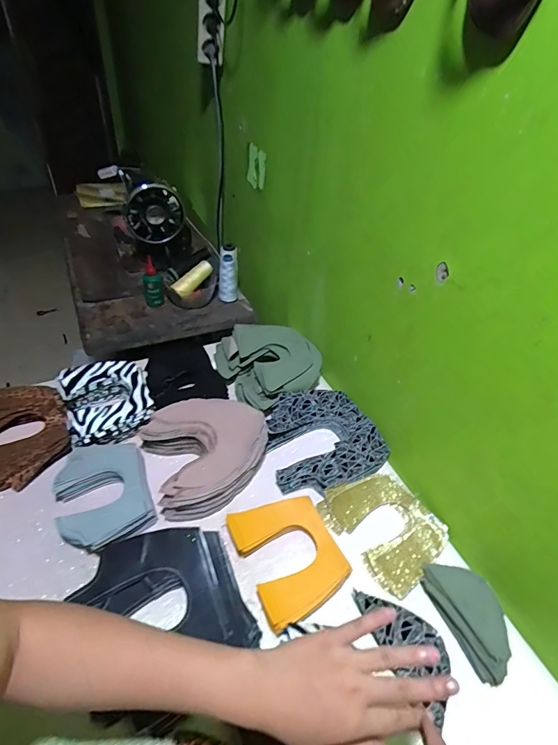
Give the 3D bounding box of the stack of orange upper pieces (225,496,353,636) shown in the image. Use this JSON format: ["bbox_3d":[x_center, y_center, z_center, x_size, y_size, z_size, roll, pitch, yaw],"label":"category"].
[{"bbox_3d":[0.014,0.238,0.556,0.118,0.026,0.150,-18,48,-24],"label":"stack of orange upper pieces"}]

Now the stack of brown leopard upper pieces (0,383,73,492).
[{"bbox_3d":[-0.417,0.097,0.672,0.137,0.041,0.180,-19,48,-24],"label":"stack of brown leopard upper pieces"}]

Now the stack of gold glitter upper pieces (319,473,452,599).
[{"bbox_3d":[0.157,0.219,0.614,0.135,0.026,0.162,-28,53,-31],"label":"stack of gold glitter upper pieces"}]

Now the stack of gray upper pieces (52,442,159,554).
[{"bbox_3d":[-0.253,0.174,0.600,0.121,0.038,0.159,-18,48,-24],"label":"stack of gray upper pieces"}]

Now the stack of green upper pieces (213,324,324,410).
[{"bbox_3d":[-0.010,-0.018,0.796,0.179,0.067,0.167,-15,47,-21],"label":"stack of green upper pieces"}]

